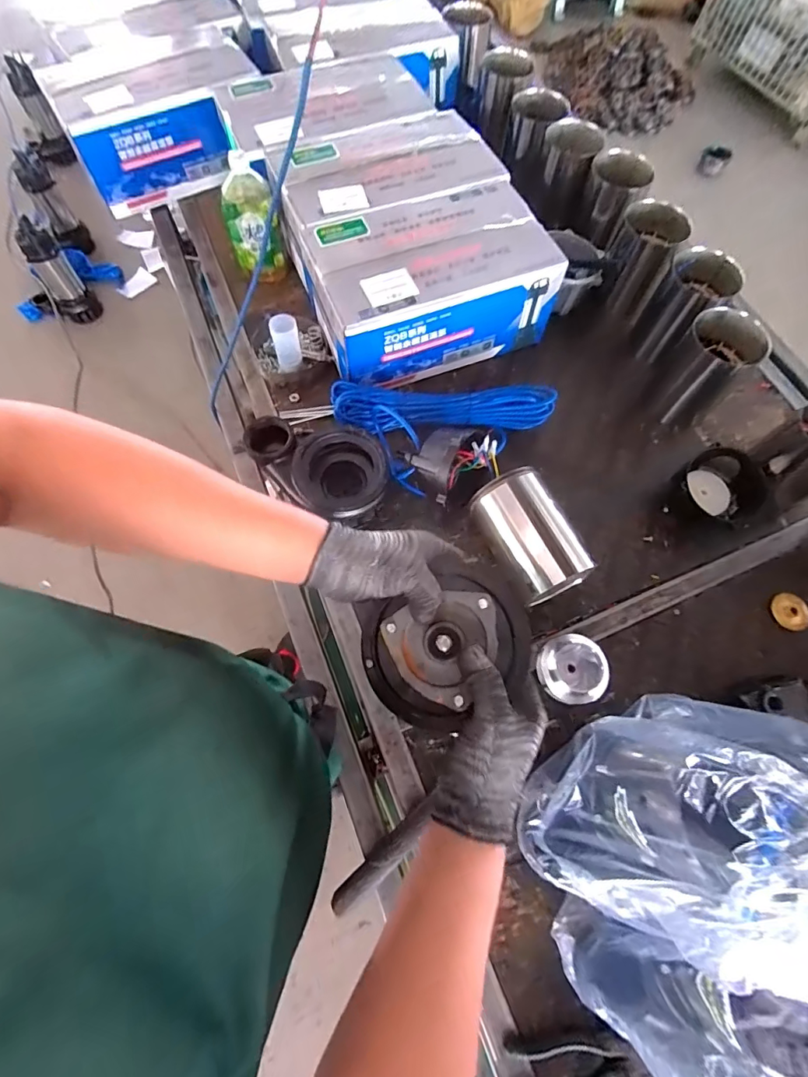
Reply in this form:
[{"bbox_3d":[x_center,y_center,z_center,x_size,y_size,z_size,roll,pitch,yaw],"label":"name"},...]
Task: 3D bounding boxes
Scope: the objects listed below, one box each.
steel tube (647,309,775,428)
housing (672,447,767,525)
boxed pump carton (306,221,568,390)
[{"bbox_3d":[0.522,-0.293,0.812,0.112,0.171,0.110,1,68,-1],"label":"steel tube"},{"bbox_3d":[0.526,-0.086,0.771,0.118,0.074,0.112,1,68,-1],"label":"housing"},{"bbox_3d":[0.063,-0.412,0.824,0.408,0.167,0.134,-21,70,-10],"label":"boxed pump carton"}]

